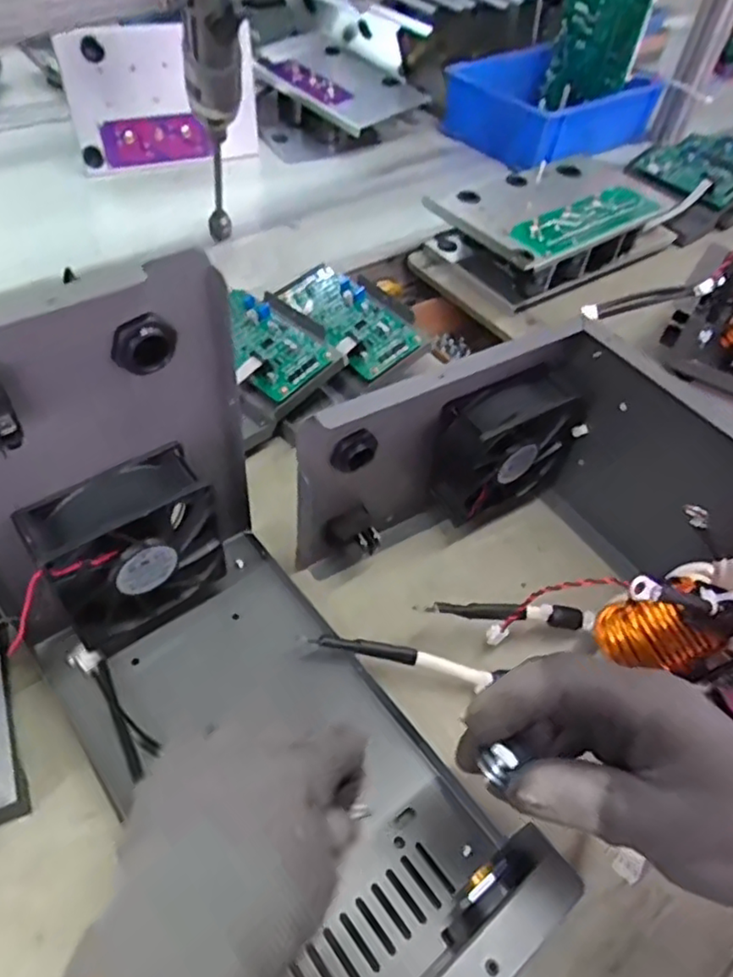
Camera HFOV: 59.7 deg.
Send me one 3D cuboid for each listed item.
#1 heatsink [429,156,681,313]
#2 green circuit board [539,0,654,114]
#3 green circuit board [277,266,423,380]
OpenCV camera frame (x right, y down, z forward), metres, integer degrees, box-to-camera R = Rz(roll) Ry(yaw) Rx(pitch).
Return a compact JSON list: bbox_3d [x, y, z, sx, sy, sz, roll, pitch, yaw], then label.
[{"bbox_3d":[0.218,-0.307,0.738,0.313,0.062,0.166,-26,57,-26],"label":"heatsink"},{"bbox_3d":[0.328,-0.643,0.927,0.025,0.205,0.136,-27,62,-25],"label":"green circuit board"},{"bbox_3d":[-0.015,-0.157,0.582,0.069,0.014,0.136,-38,65,-15],"label":"green circuit board"}]

